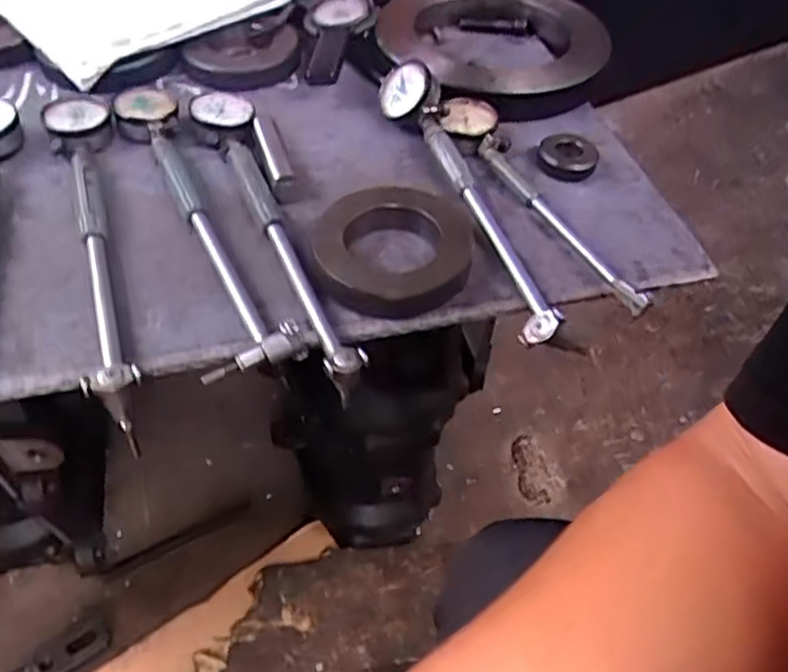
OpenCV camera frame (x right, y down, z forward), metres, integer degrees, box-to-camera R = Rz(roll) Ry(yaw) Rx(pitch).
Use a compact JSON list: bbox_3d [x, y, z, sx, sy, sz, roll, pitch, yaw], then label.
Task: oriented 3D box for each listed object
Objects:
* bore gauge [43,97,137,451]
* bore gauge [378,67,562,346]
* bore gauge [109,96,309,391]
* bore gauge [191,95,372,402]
[{"bbox_3d":[-0.209,-0.072,0.493,0.049,0.063,0.337,-17,53,-14],"label":"bore gauge"},{"bbox_3d":[0.055,-0.123,0.550,0.045,0.043,0.314,-16,53,-14],"label":"bore gauge"},{"bbox_3d":[-0.157,-0.101,0.536,0.061,0.036,0.332,-21,54,-18],"label":"bore gauge"},{"bbox_3d":[-0.099,-0.089,0.537,0.052,0.048,0.342,-16,53,-14],"label":"bore gauge"}]

